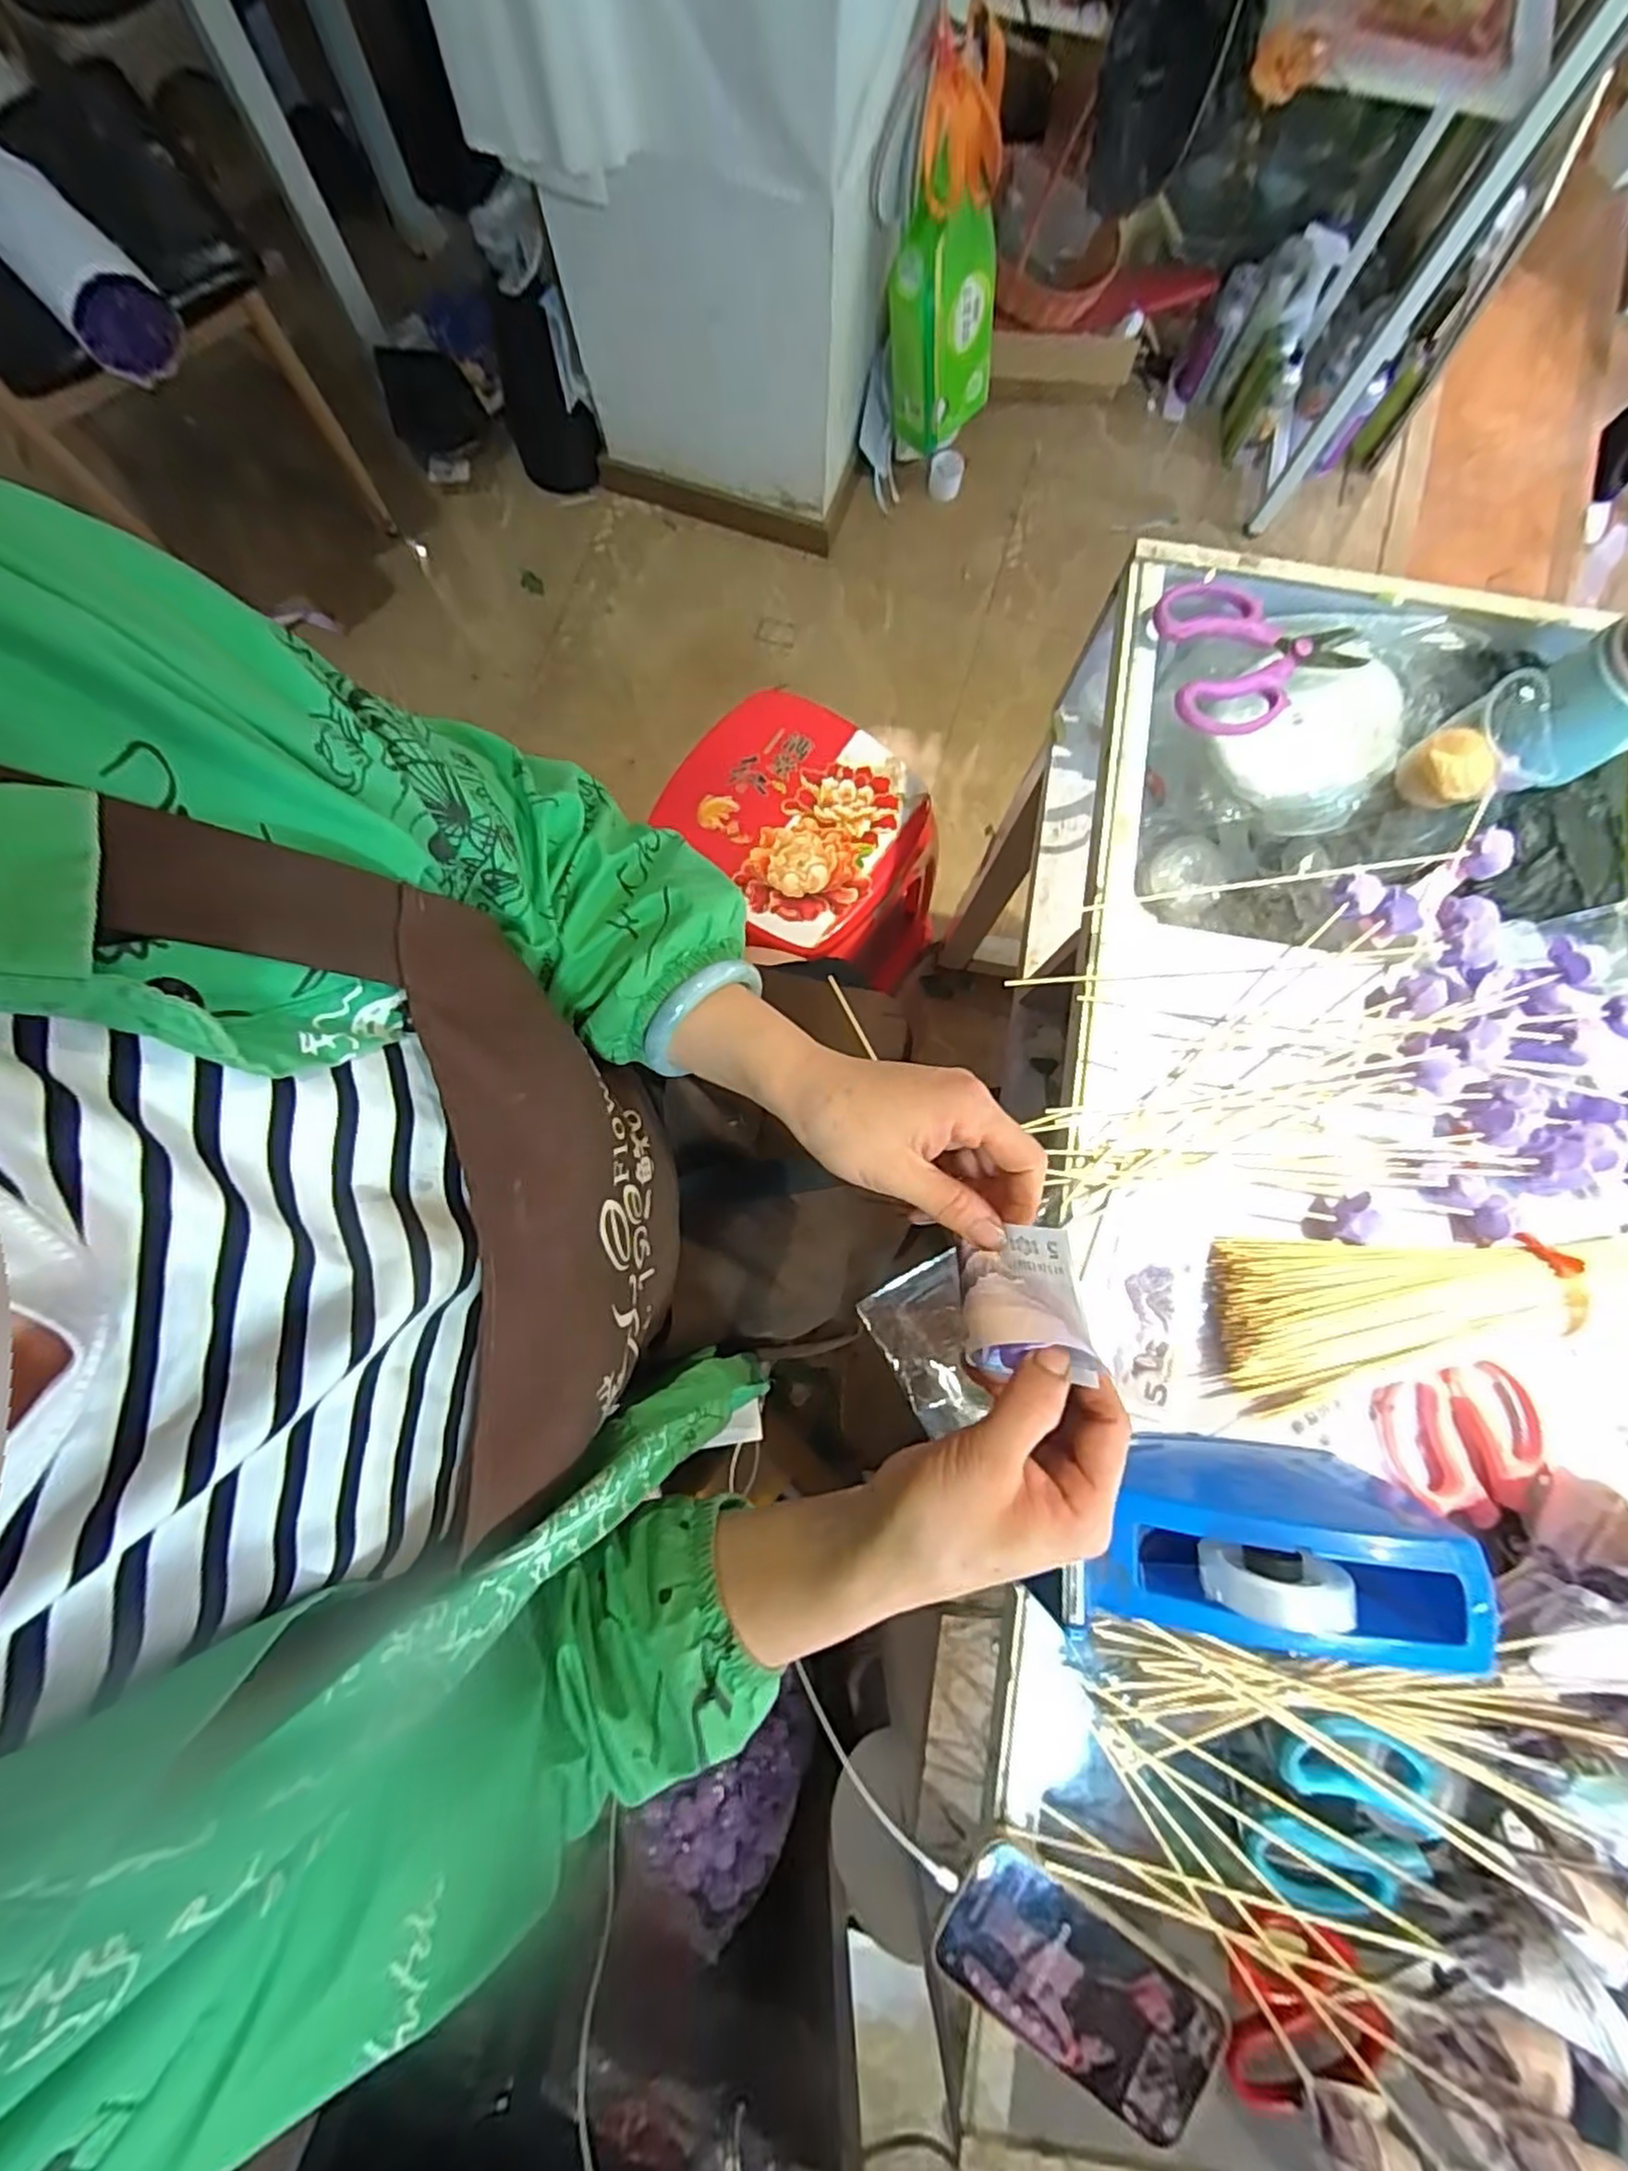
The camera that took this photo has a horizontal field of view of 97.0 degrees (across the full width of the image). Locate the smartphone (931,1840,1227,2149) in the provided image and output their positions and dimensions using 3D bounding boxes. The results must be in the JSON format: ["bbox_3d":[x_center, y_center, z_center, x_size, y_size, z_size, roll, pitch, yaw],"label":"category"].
[{"bbox_3d":[0.138,0.473,0.379,0.150,0.011,0.074,30,81,5],"label":"smartphone"}]

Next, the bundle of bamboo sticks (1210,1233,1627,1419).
[{"bbox_3d":[0.373,0.140,0.423,0.258,0.037,0.103,-1,80,-1],"label":"bundle of bamboo sticks"}]

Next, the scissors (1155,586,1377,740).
[{"bbox_3d":[0.323,-0.305,0.514,0.148,0.023,0.115,-3,80,-1],"label":"scissors"}]

